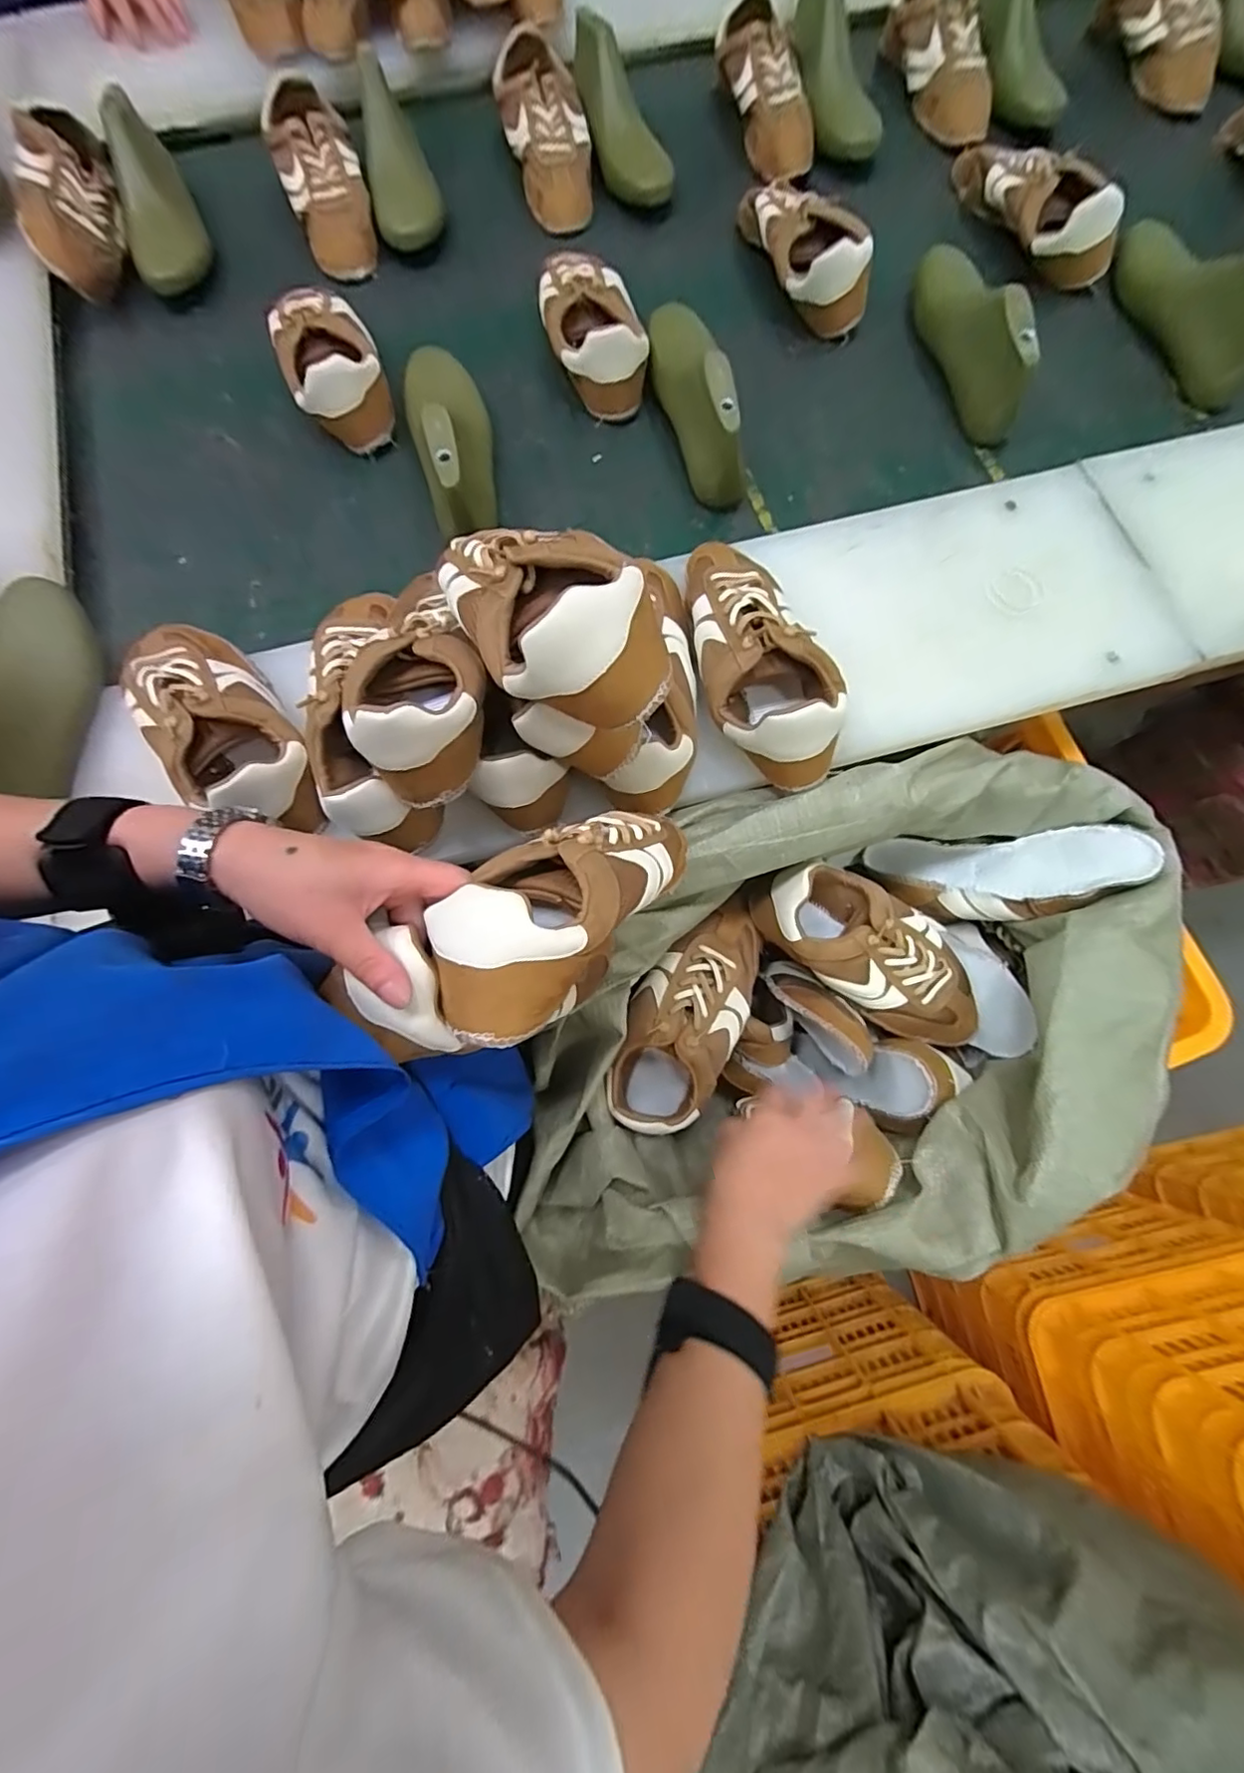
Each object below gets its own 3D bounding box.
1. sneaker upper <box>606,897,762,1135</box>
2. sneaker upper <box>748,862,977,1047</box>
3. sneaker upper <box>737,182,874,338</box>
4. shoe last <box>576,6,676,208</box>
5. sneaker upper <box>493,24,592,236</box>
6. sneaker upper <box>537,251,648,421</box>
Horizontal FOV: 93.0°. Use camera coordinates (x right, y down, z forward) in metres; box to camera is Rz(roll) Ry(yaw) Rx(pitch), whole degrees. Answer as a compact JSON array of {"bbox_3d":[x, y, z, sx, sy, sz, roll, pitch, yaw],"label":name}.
[{"bbox_3d":[0.065,0.124,0.580,0.099,0.081,0.223,25,79,7],"label":"sneaker upper"},{"bbox_3d":[0.243,0.055,0.567,0.245,0.087,0.117,31,79,8],"label":"sneaker upper"},{"bbox_3d":[0.216,-0.774,0.706,0.093,0.072,0.229,-17,77,-3],"label":"sneaker upper"},{"bbox_3d":[-0.002,-0.987,0.756,0.085,0.087,0.265,-11,77,-1],"label":"shoe last"},{"bbox_3d":[-0.097,-0.961,0.753,0.104,0.074,0.272,-12,77,-1],"label":"sneaker upper"},{"bbox_3d":[-0.038,-0.640,0.672,0.095,0.071,0.210,-16,77,-2],"label":"sneaker upper"}]

